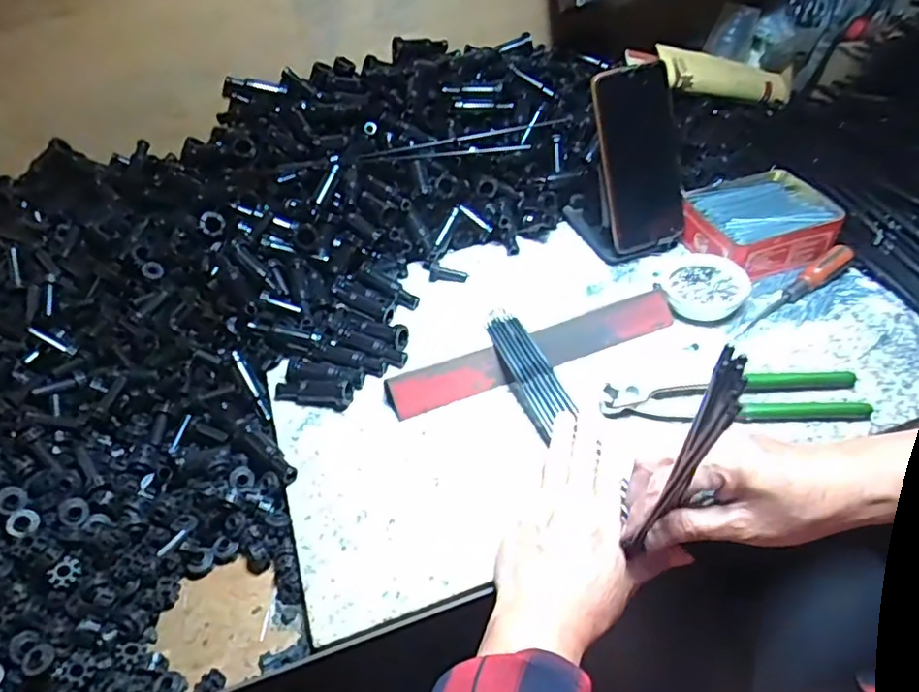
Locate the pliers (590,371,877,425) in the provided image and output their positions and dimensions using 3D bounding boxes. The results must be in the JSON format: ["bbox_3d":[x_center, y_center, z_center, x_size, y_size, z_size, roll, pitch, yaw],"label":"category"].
[{"bbox_3d":[0.215,0.041,0.491,0.200,0.016,0.044,-3,45,4],"label":"pliers"}]

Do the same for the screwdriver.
[{"bbox_3d":[0.306,-0.053,0.565,0.145,0.025,0.018,-30,49,-22],"label":"screwdriver"}]

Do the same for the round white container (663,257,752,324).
[{"bbox_3d":[0.223,-0.055,0.574,0.071,0.025,0.071,-3,45,3],"label":"round white container"}]

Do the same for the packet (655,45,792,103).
[{"bbox_3d":[0.331,-0.329,0.762,0.197,0.037,0.035,-1,41,-23],"label":"packet"}]

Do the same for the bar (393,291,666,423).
[{"bbox_3d":[0.067,0.003,0.539,0.262,0.021,0.032,-18,46,-11],"label":"bar"}]

